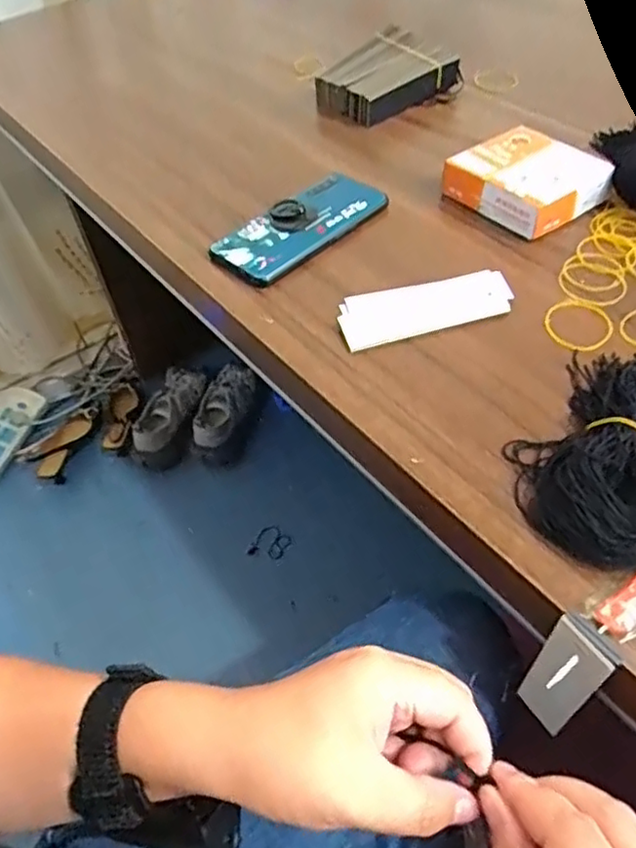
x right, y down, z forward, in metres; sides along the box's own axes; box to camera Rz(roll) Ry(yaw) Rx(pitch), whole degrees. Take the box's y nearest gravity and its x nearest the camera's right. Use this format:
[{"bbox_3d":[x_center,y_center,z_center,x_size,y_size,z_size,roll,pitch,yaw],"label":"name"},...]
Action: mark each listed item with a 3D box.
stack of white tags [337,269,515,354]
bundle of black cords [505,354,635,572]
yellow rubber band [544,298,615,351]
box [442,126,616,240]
[{"bbox_3d":[0.082,-0.089,0.486,0.133,0.013,0.053,-14,51,-6],"label":"stack of white tags"},{"bbox_3d":[0.192,0.011,0.379,0.122,0.034,0.177,29,59,26],"label":"bundle of black cords"},{"bbox_3d":[0.192,-0.073,0.468,0.054,0.004,0.047,-35,56,-21],"label":"yellow rubber band"},{"bbox_3d":[0.184,-0.216,0.560,0.100,0.035,0.108,-33,55,-20],"label":"box"}]

